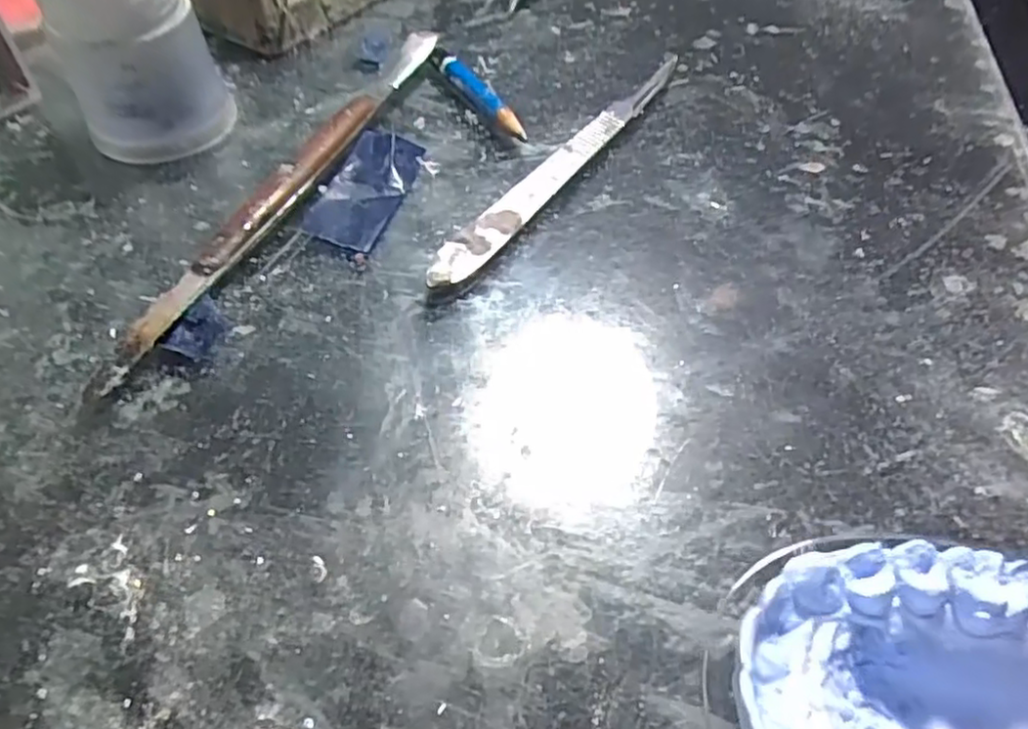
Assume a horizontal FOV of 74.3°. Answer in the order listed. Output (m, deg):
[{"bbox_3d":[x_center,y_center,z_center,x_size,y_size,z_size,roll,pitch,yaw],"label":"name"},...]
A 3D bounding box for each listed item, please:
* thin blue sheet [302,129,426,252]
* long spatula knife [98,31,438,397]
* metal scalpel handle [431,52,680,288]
[{"bbox_3d":[-0.044,-0.052,0.201,0.022,0.004,0.046,20,59,5],"label":"thin blue sheet"},{"bbox_3d":[-0.063,-0.056,0.200,0.012,0.011,0.162,20,54,13],"label":"long spatula knife"},{"bbox_3d":[0.018,-0.066,0.213,0.014,0.005,0.138,30,57,20],"label":"metal scalpel handle"}]

